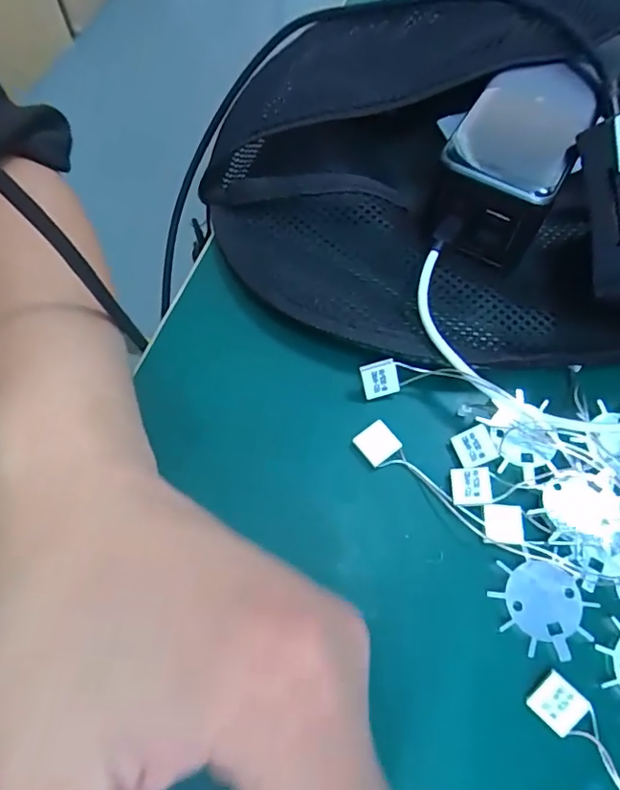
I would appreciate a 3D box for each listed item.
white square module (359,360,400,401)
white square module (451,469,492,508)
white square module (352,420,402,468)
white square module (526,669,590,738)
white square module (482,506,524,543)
[{"bbox_3d":[0.031,-0.007,0.237,0.015,0.017,0.004,-15,30,1],"label":"white square module"},{"bbox_3d":[0.067,0.038,0.222,0.015,0.004,0.016,4,66,0],"label":"white square module"},{"bbox_3d":[0.029,0.021,0.230,0.016,0.004,0.016,-37,77,0],"label":"white square module"},{"bbox_3d":[0.088,0.110,0.190,0.017,0.004,0.016,44,97,14],"label":"white square module"},{"bbox_3d":[0.079,0.052,0.217,0.016,0.004,0.014,1,66,-2],"label":"white square module"}]

